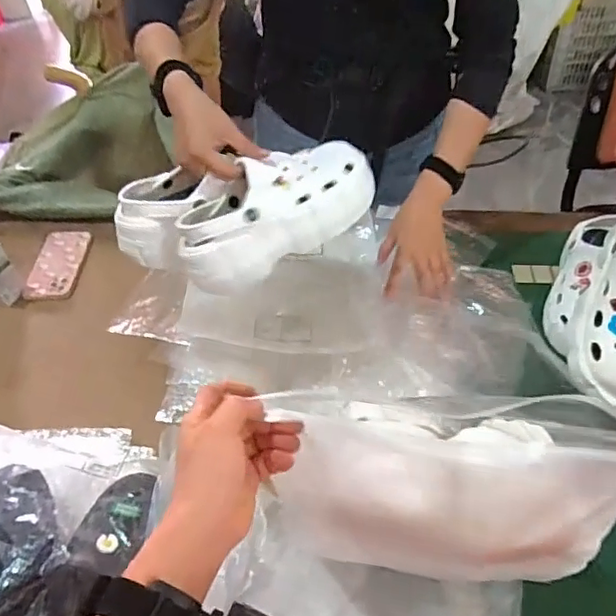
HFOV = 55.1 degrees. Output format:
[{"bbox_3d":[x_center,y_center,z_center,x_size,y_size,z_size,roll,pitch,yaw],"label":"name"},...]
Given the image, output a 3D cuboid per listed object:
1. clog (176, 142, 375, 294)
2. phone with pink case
[{"bbox_3d":[-0.037,-0.110,0.700,0.235,0.087,0.098,-23,50,-14],"label":"clog"},{"bbox_3d":[-0.433,-0.080,1.027,0.081,0.016,0.157,7,52,-5],"label":"phone with pink case"}]

